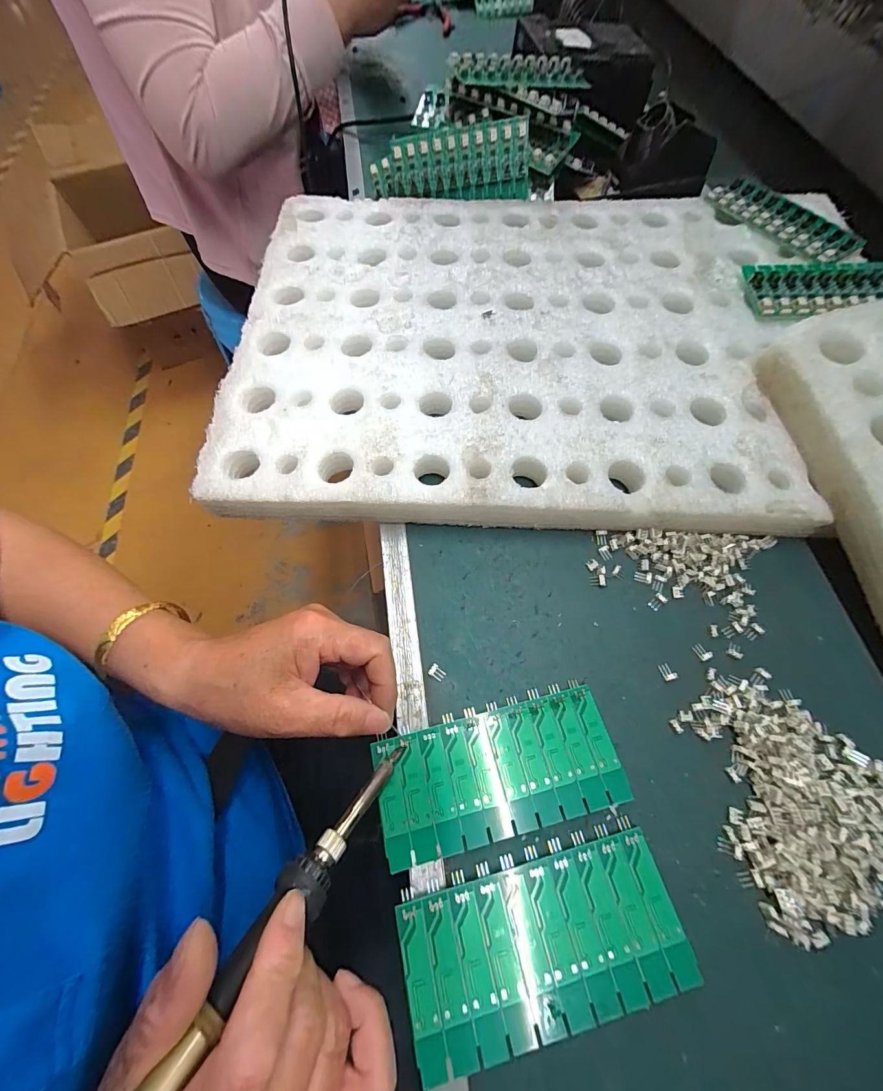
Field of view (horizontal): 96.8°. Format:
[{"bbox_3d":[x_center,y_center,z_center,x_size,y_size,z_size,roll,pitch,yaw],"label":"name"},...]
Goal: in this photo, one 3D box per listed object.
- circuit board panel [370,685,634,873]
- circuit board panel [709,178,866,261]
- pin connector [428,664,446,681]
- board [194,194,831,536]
[{"bbox_3d":[0.033,0.130,0.227,0.137,0.012,0.061,-13,70,-6],"label":"circuit board panel"},{"bbox_3d":[0.326,-0.313,0.378,0.051,0.016,0.134,-31,70,-12],"label":"circuit board panel"},{"bbox_3d":[-0.003,0.083,0.257,0.010,0.004,0.008,33,71,14],"label":"pin connector"},{"bbox_3d":[0.052,-0.188,0.344,0.434,0.029,0.365,1,67,1],"label":"board"}]

